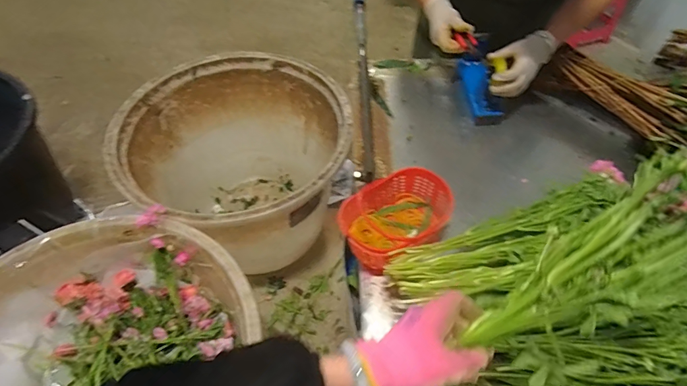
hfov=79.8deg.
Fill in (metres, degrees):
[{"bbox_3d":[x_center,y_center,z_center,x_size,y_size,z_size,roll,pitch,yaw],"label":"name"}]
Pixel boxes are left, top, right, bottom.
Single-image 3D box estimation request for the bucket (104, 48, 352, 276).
[{"bbox_3d":[-0.336,-0.056,1.470,0.691,0.548,0.700,0,52,0],"label":"bucket"}]

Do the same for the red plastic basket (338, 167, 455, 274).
[{"bbox_3d":[0.096,0.049,0.735,0.202,0.081,0.145,-23,56,-17],"label":"red plastic basket"}]

